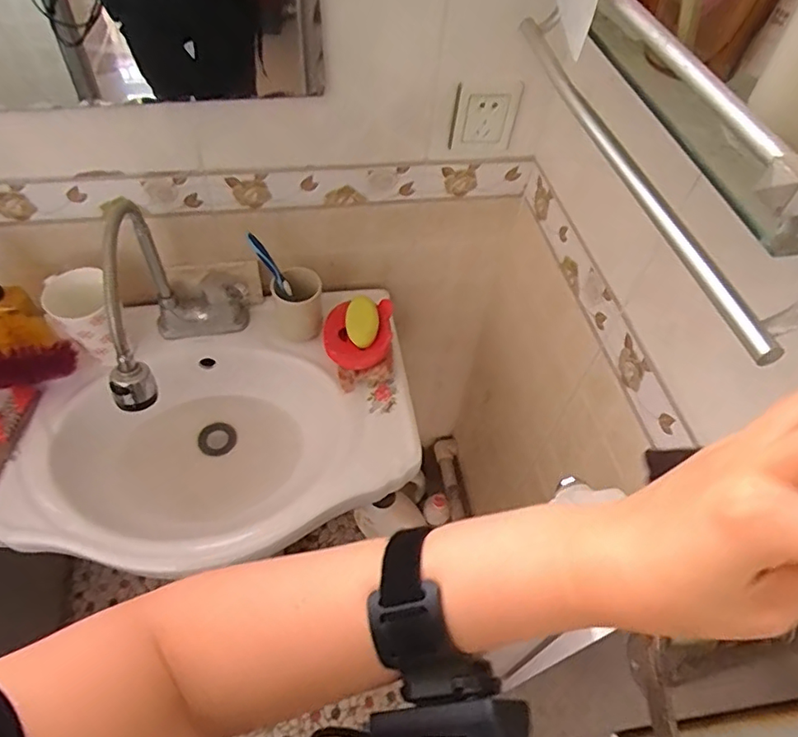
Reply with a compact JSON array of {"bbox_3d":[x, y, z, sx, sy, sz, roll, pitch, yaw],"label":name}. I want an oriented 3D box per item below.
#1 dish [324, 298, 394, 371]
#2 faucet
[{"bbox_3d":[-0.061,-0.053,0.847,0.099,0.048,0.102,2,53,-3],"label":"dish"},{"bbox_3d":[-0.286,-0.070,0.728,0.136,0.238,0.232,-1,53,-6],"label":"faucet"}]

